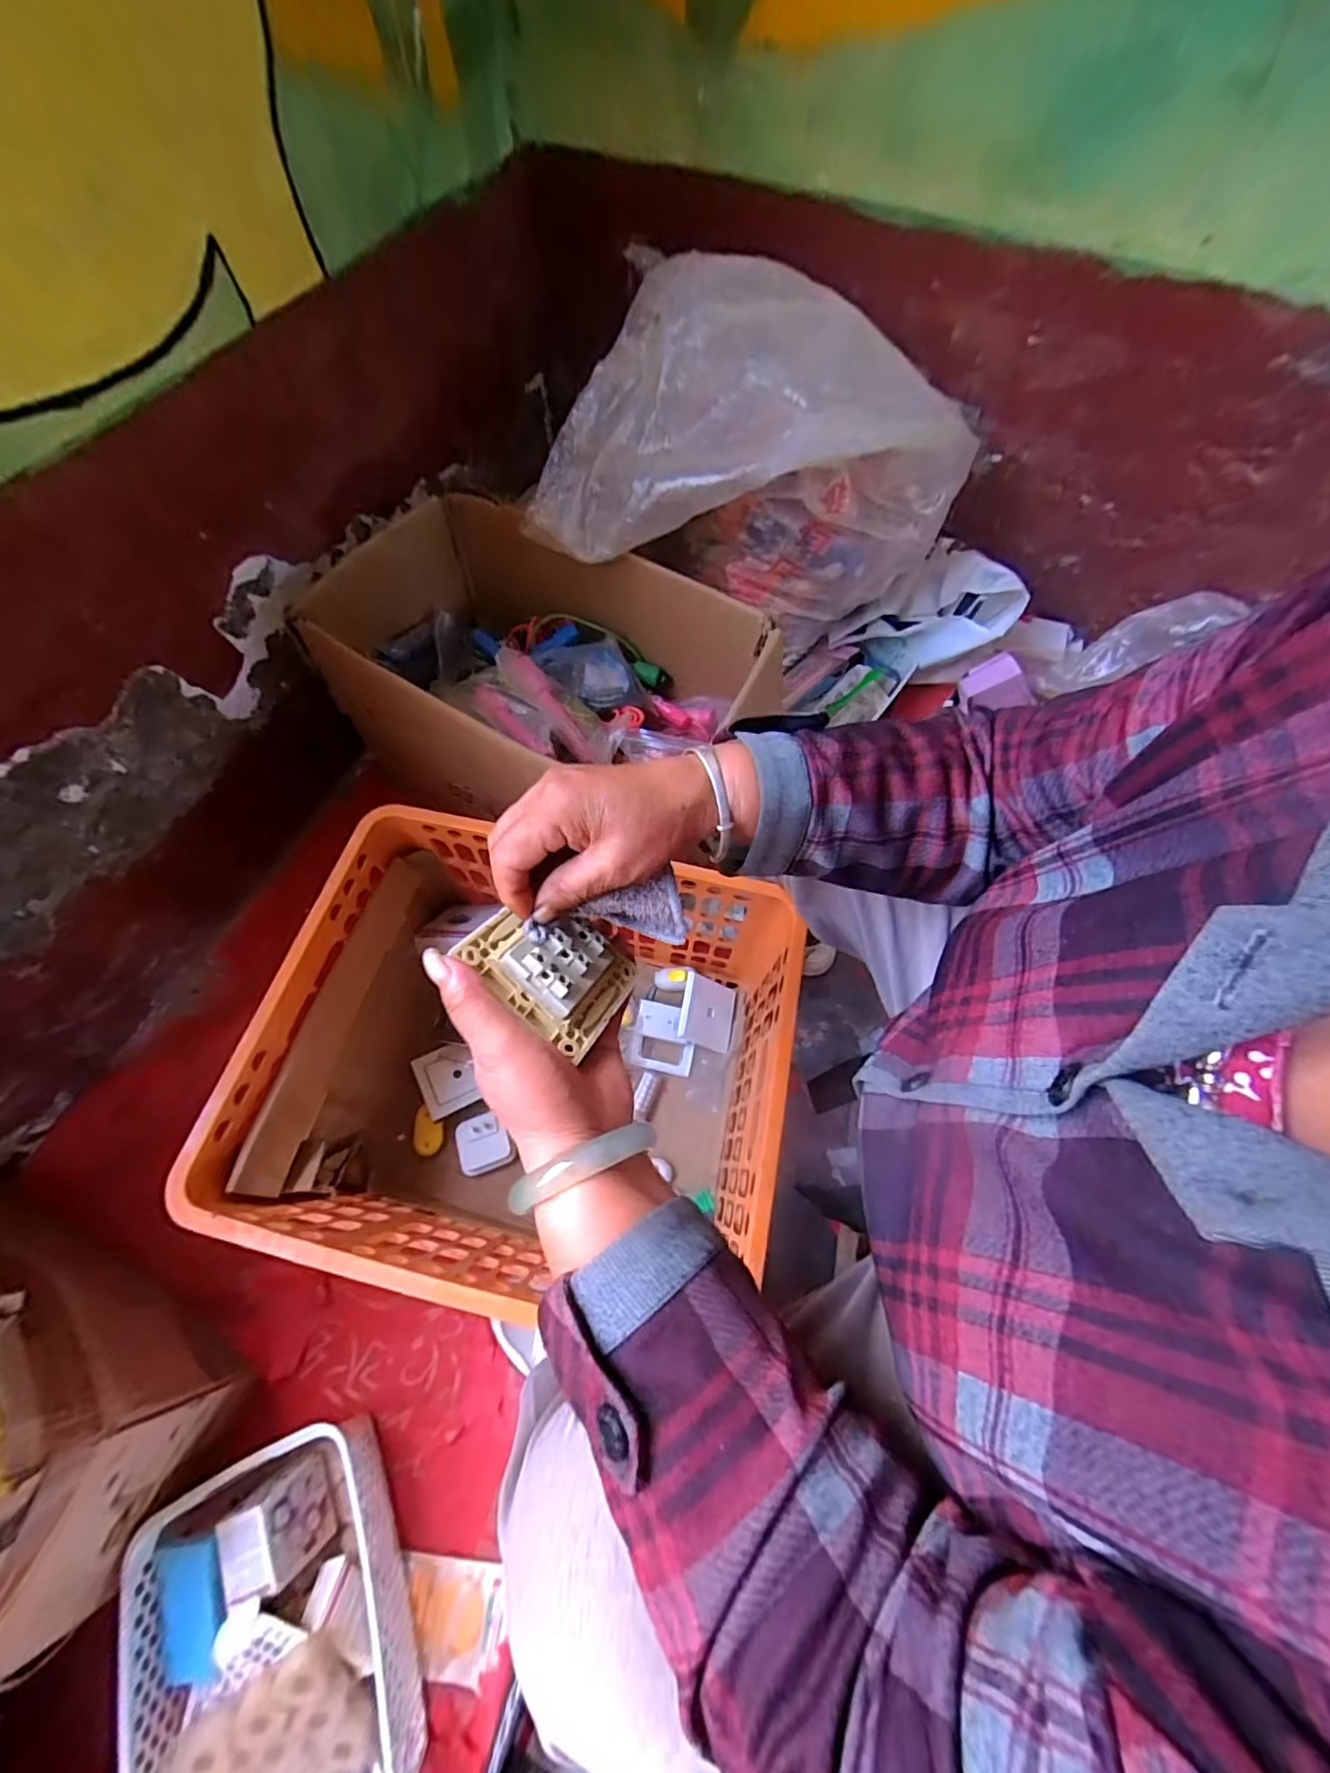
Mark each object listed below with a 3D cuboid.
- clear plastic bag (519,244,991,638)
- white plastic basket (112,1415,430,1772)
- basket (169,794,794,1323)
[{"bbox_3d":[0.096,-0.534,0.770,0.534,0.315,0.242,-10,65,-6],"label":"clear plastic bag"},{"bbox_3d":[-0.340,0.672,0.503,0.208,0.086,0.298,-24,67,-12],"label":"white plastic basket"},{"bbox_3d":[-0.130,0.183,0.630,0.460,0.278,0.382,13,64,5],"label":"basket"}]

